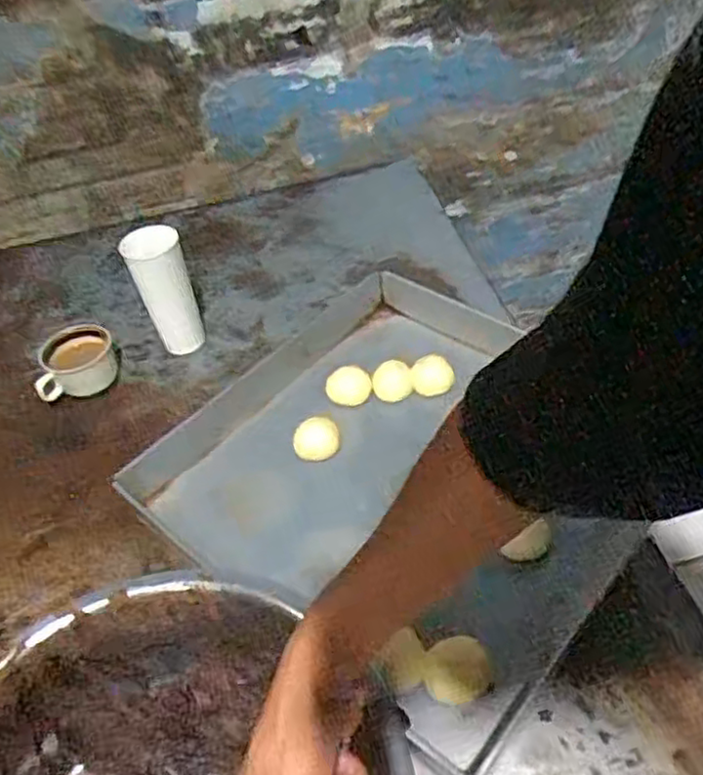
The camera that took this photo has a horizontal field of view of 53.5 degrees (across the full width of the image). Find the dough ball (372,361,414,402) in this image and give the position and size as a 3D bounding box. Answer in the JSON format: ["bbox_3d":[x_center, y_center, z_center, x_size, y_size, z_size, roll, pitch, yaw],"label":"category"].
[{"bbox_3d":[0.051,-0.007,0.857,0.048,0.041,0.047,-5,43,2],"label":"dough ball"}]

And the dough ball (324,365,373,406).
[{"bbox_3d":[-0.004,-0.001,0.855,0.054,0.031,0.042,-14,43,-8],"label":"dough ball"}]

